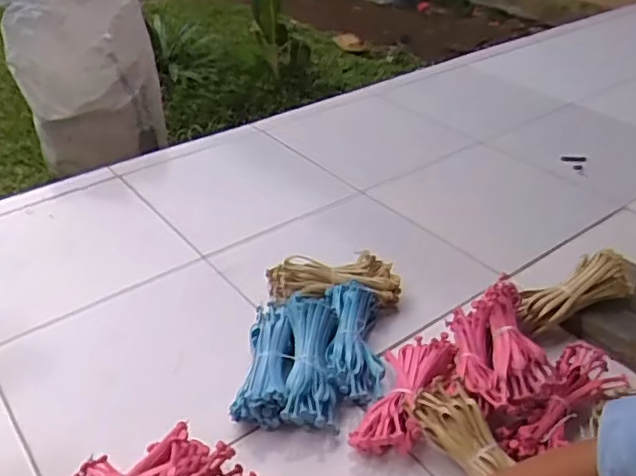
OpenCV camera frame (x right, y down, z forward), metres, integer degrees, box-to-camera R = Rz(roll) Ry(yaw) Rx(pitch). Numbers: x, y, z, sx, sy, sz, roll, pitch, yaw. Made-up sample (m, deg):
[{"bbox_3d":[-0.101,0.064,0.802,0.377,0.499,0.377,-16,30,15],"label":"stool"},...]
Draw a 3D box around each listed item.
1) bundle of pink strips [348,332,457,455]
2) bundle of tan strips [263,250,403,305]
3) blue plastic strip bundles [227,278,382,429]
[{"bbox_3d":[0.118,0.214,0.868,0.098,0.049,0.208,15,38,22],"label":"bundle of pink strips"},{"bbox_3d":[0.025,0.074,1.063,0.224,0.061,0.087,-2,35,-3],"label":"bundle of tan strips"},{"bbox_3d":[-0.006,0.174,0.934,0.195,0.095,0.256,3,35,6],"label":"blue plastic strip bundles"}]

